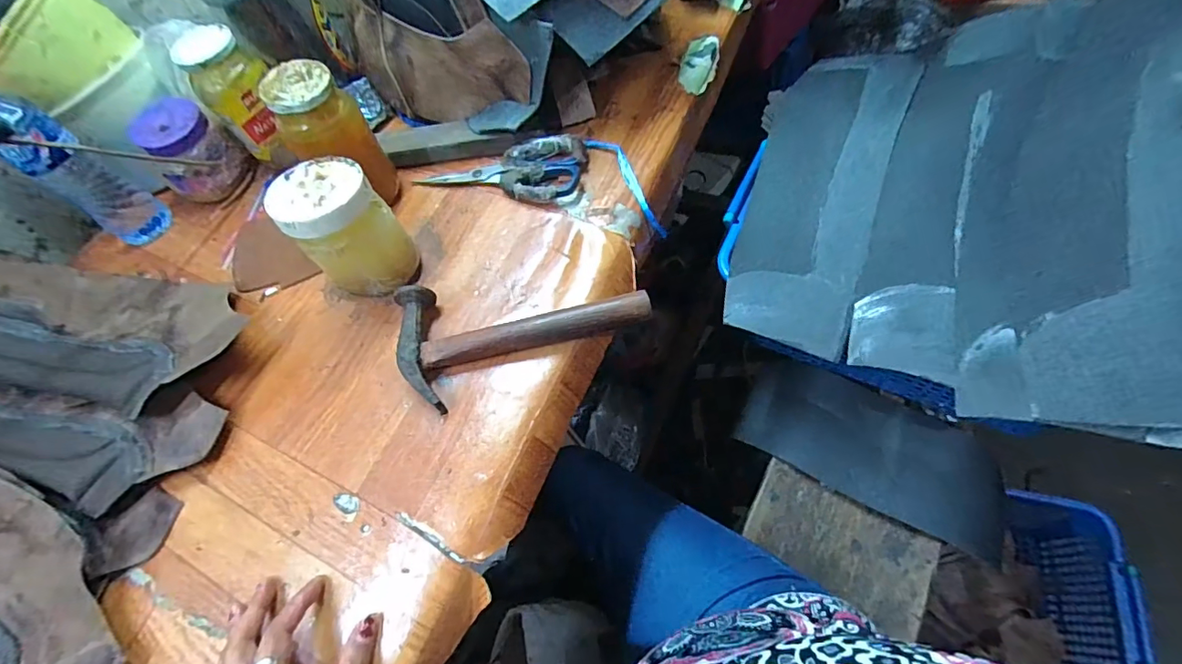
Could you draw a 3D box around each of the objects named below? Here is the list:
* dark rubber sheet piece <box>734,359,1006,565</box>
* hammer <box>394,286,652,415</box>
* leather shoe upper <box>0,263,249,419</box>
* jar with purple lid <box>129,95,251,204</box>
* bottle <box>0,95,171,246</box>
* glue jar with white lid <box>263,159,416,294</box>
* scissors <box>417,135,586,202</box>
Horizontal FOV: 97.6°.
[{"bbox_3d":[0.353,0.149,0.640,0.315,0.067,0.142,26,75,18],"label":"dark rubber sheet piece"},{"bbox_3d":[-0.062,-0.016,0.447,0.205,0.030,0.108,-22,67,0],"label":"hammer"},{"bbox_3d":[-0.486,-0.018,0.457,0.337,0.076,0.145,4,64,11],"label":"leather shoe upper"},{"bbox_3d":[-0.437,-0.197,0.564,0.080,0.071,0.077,-3,68,8],"label":"jar with purple lid"},{"bbox_3d":[-0.513,-0.158,0.506,0.059,0.171,0.060,36,78,20],"label":"bottle"},{"bbox_3d":[-0.216,-0.091,0.462,0.084,0.109,0.093,-41,68,-8],"label":"glue jar with white lid"},{"bbox_3d":[-0.092,-0.169,0.526,0.169,0.022,0.077,7,70,12],"label":"scissors"}]

